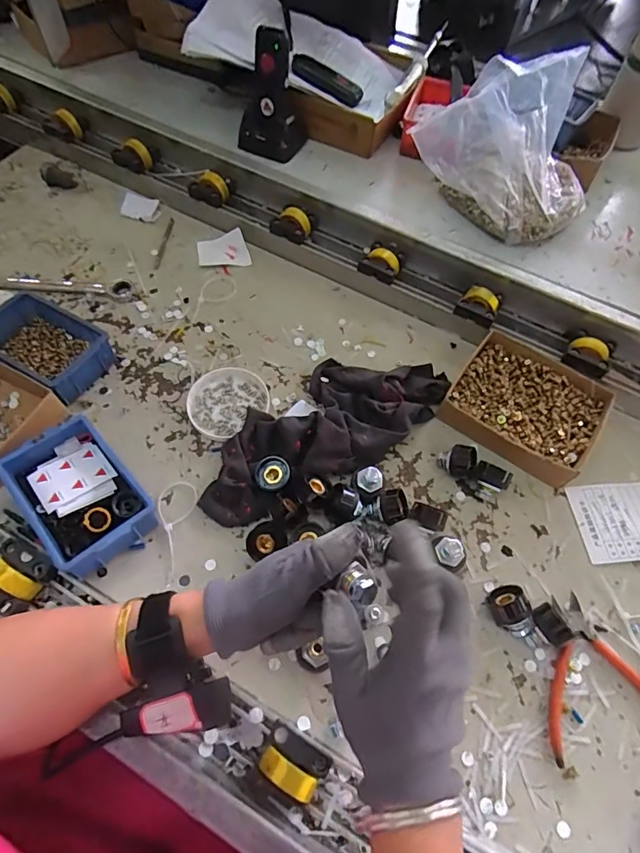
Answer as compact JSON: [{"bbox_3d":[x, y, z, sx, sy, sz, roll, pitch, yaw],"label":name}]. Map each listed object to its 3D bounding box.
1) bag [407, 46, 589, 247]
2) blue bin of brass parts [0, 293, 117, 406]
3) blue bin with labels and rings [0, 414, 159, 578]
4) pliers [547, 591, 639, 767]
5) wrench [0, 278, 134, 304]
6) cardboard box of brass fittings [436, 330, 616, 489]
[{"bbox_3d":[0.244,-0.363,0.585,0.224,0.172,0.129,37,66,16],"label":"bag"},{"bbox_3d":[-0.338,-0.099,0.564,0.139,0.054,0.100,28,64,12],"label":"blue bin of brass parts"},{"bbox_3d":[-0.247,0.075,0.475,0.102,0.058,0.151,-39,70,-21],"label":"blue bin with labels and rings"},{"bbox_3d":[0.263,0.233,0.439,0.122,0.011,0.137,-4,62,-5],"label":"pliers"},{"bbox_3d":[-0.379,-0.197,0.641,0.226,0.007,0.035,2,62,-2],"label":"wrench"},{"bbox_3d":[0.254,-0.024,0.566,0.166,0.038,0.149,35,65,15],"label":"cardboard box of brass fittings"}]

